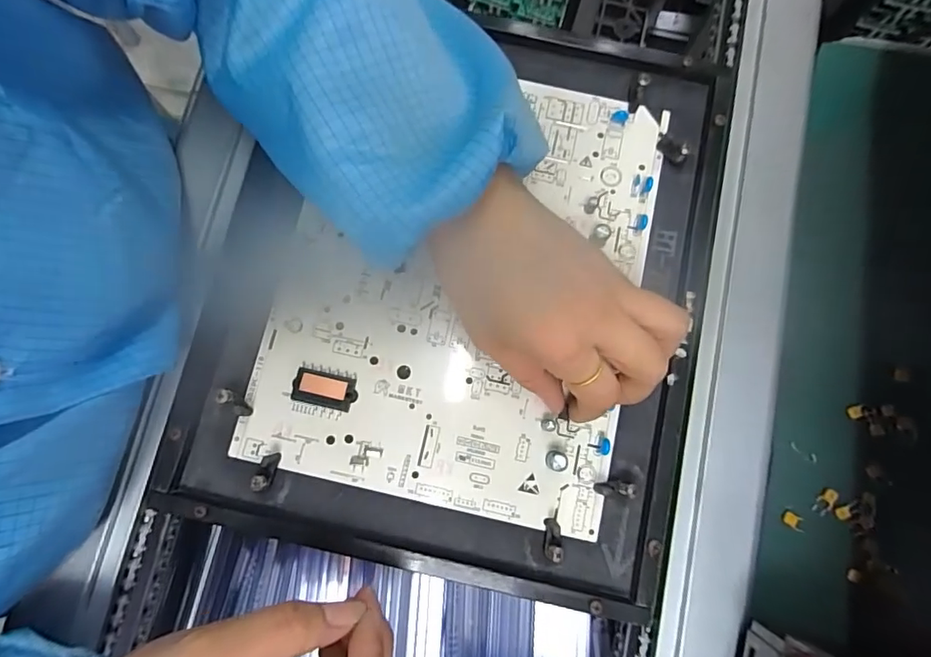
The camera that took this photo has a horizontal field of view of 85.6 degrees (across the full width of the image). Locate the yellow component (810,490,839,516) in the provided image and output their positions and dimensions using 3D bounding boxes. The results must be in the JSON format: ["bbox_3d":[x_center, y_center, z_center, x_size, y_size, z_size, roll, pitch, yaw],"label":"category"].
[{"bbox_3d":[0.197,0.095,0.273,0.016,0.004,0.008,-42,82,-8],"label":"yellow component"}]

